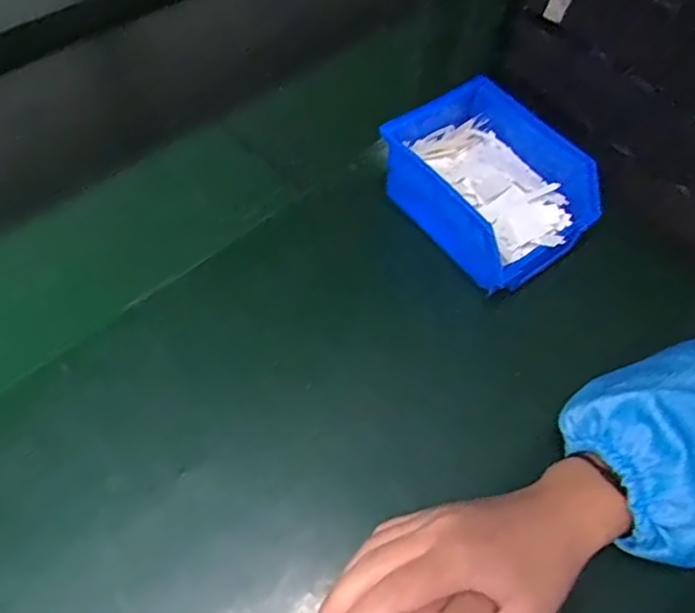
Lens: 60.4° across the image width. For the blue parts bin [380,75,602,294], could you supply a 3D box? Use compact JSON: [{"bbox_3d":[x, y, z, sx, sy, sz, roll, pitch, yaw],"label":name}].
[{"bbox_3d":[0.098,-0.097,0.440,0.103,0.058,0.159,-34,68,-21],"label":"blue parts bin"}]

